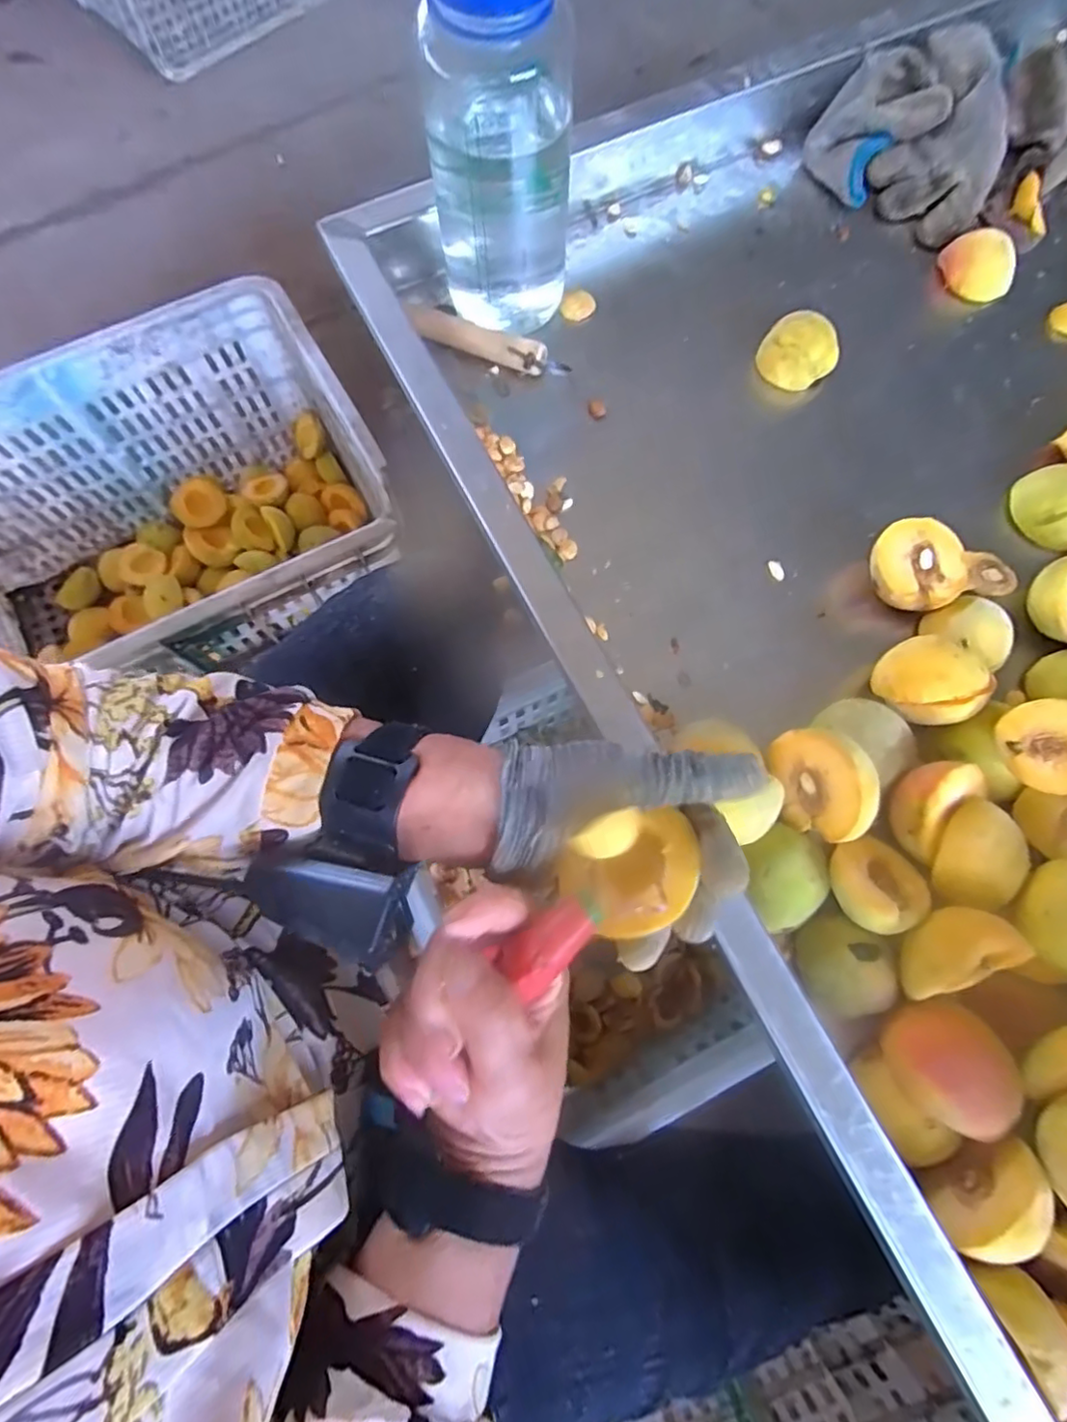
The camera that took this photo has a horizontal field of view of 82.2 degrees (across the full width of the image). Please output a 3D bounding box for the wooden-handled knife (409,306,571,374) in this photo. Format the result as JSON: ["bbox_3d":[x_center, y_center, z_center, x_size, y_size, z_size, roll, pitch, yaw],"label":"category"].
[{"bbox_3d":[-0.036,-0.283,0.469,0.131,0.018,0.017,20,76,5],"label":"wooden-handled knife"}]

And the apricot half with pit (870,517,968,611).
[{"bbox_3d":[0.261,-0.096,0.425,0.060,0.040,0.060,0,75,0],"label":"apricot half with pit"}]

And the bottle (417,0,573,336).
[{"bbox_3d":[-0.023,-0.365,0.396,0.096,0.213,0.077,-5,75,-2],"label":"bottle"}]

